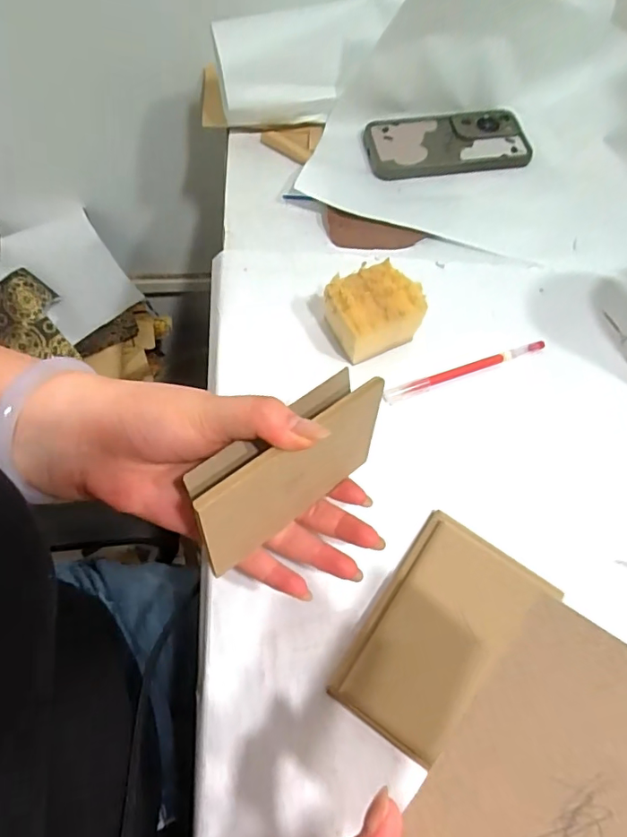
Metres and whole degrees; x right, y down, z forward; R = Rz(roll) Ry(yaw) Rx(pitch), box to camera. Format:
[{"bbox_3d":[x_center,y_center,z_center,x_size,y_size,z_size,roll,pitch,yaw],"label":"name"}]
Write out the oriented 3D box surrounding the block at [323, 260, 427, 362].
[{"bbox_3d":[0.047,-0.086,0.416,0.067,0.045,0.056,-25,66,-13],"label":"block"}]

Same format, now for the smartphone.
[{"bbox_3d":[0.145,-0.293,0.549,0.174,0.010,0.087,-6,63,-4],"label":"smartphone"}]

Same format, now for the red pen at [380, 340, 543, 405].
[{"bbox_3d":[0.122,-0.038,0.410,0.141,0.008,0.010,-18,64,-10],"label":"red pen"}]

